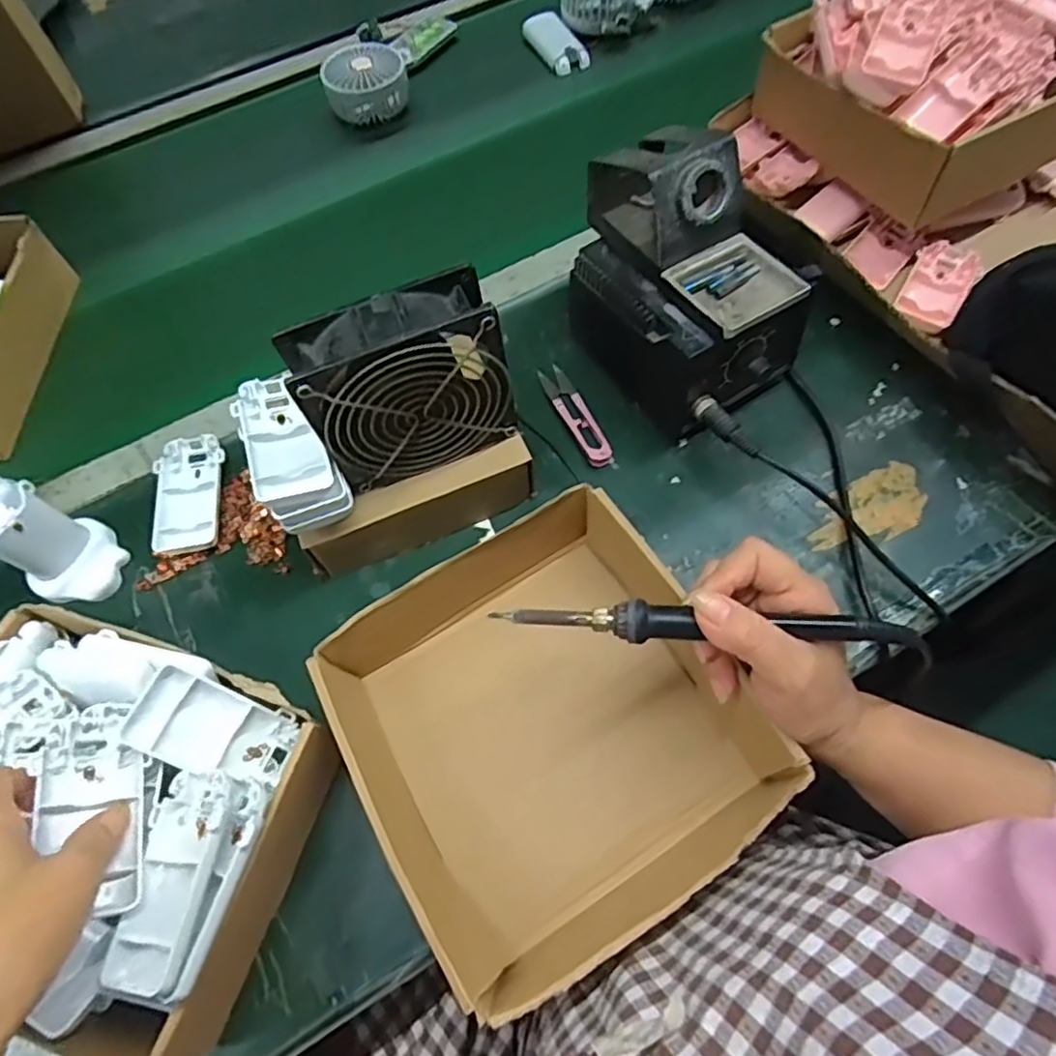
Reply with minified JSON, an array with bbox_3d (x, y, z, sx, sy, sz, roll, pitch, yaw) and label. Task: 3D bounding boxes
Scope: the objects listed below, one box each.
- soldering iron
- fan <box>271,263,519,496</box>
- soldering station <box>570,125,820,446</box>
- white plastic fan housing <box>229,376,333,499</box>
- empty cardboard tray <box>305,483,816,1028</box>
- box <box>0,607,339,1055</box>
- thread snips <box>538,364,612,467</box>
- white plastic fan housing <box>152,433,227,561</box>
[{"bbox_3d":[0.091,0.052,0.344,0.218,0.024,0.019,2,64,10],"label":"soldering iron"},{"bbox_3d":[-0.073,-0.086,0.409,0.116,0.114,0.044,-21,65,-7],"label":"fan"},{"bbox_3d":[0.109,-0.172,0.478,0.097,0.156,0.180,-31,66,-11],"label":"soldering station"},{"bbox_3d":[-0.154,-0.056,0.418,0.045,0.015,0.089,-23,65,-8],"label":"white plastic fan housing"},{"bbox_3d":[0.017,0.116,0.393,0.211,0.075,0.222,-32,67,-12],"label":"empty cardboard tray"},{"bbox_3d":[-0.236,0.155,0.373,0.211,0.100,0.174,19,67,12],"label":"box"},{"bbox_3d":[0.038,-0.092,0.534,0.022,0.011,0.104,-23,65,-8],"label":"thread snips"},{"bbox_3d":[-0.255,-0.025,0.508,0.048,0.018,0.095,-13,64,-3],"label":"white plastic fan housing"}]

